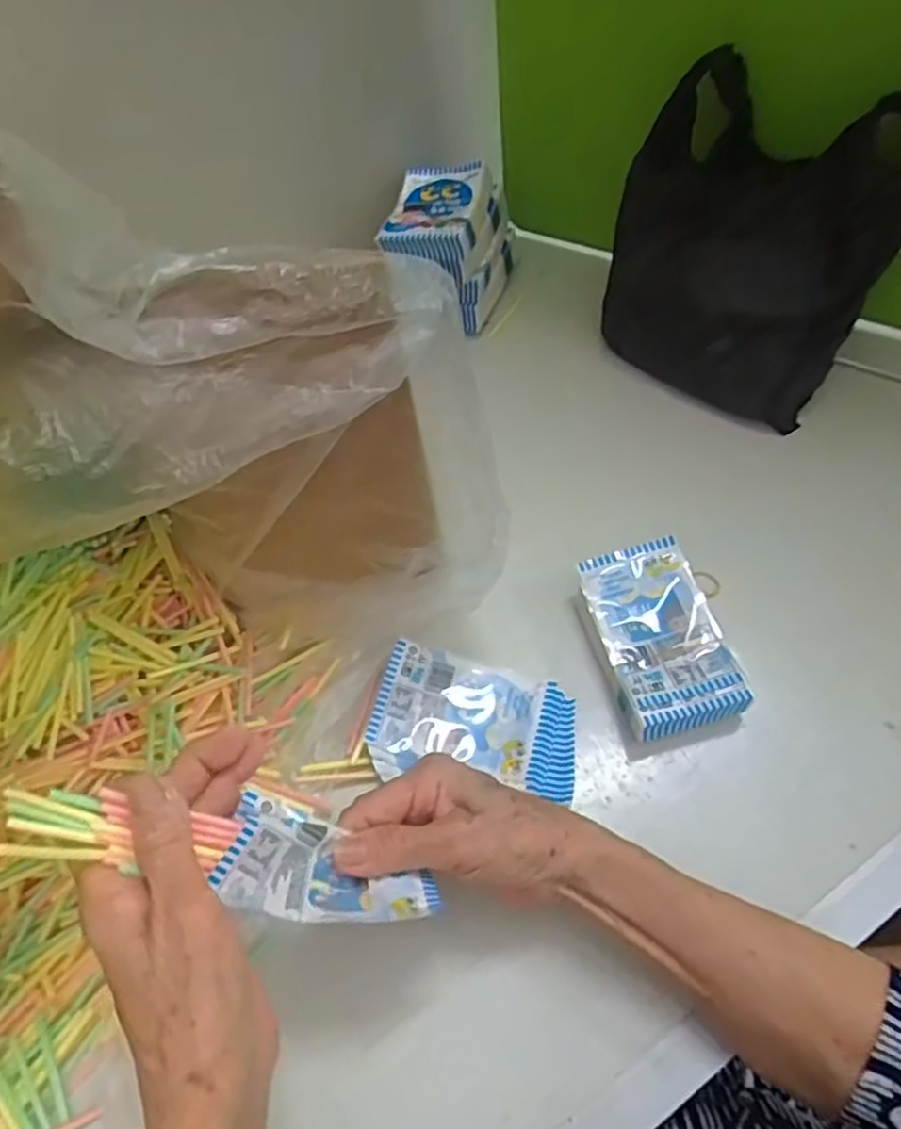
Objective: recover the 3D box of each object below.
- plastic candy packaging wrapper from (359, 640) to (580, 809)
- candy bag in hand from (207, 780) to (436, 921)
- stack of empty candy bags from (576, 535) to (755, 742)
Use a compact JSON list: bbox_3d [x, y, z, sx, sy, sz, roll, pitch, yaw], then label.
[{"bbox_3d":[0.015,0.094,0.447,0.120,0.015,0.076,6,59,9],"label":"plastic candy packaging wrapper"},{"bbox_3d":[-0.052,0.138,0.327,0.096,0.031,0.045,29,62,-15],"label":"candy bag in hand"},{"bbox_3d":[0.129,0.045,0.460,0.068,0.031,0.119,-14,58,-4],"label":"stack of empty candy bags"}]

